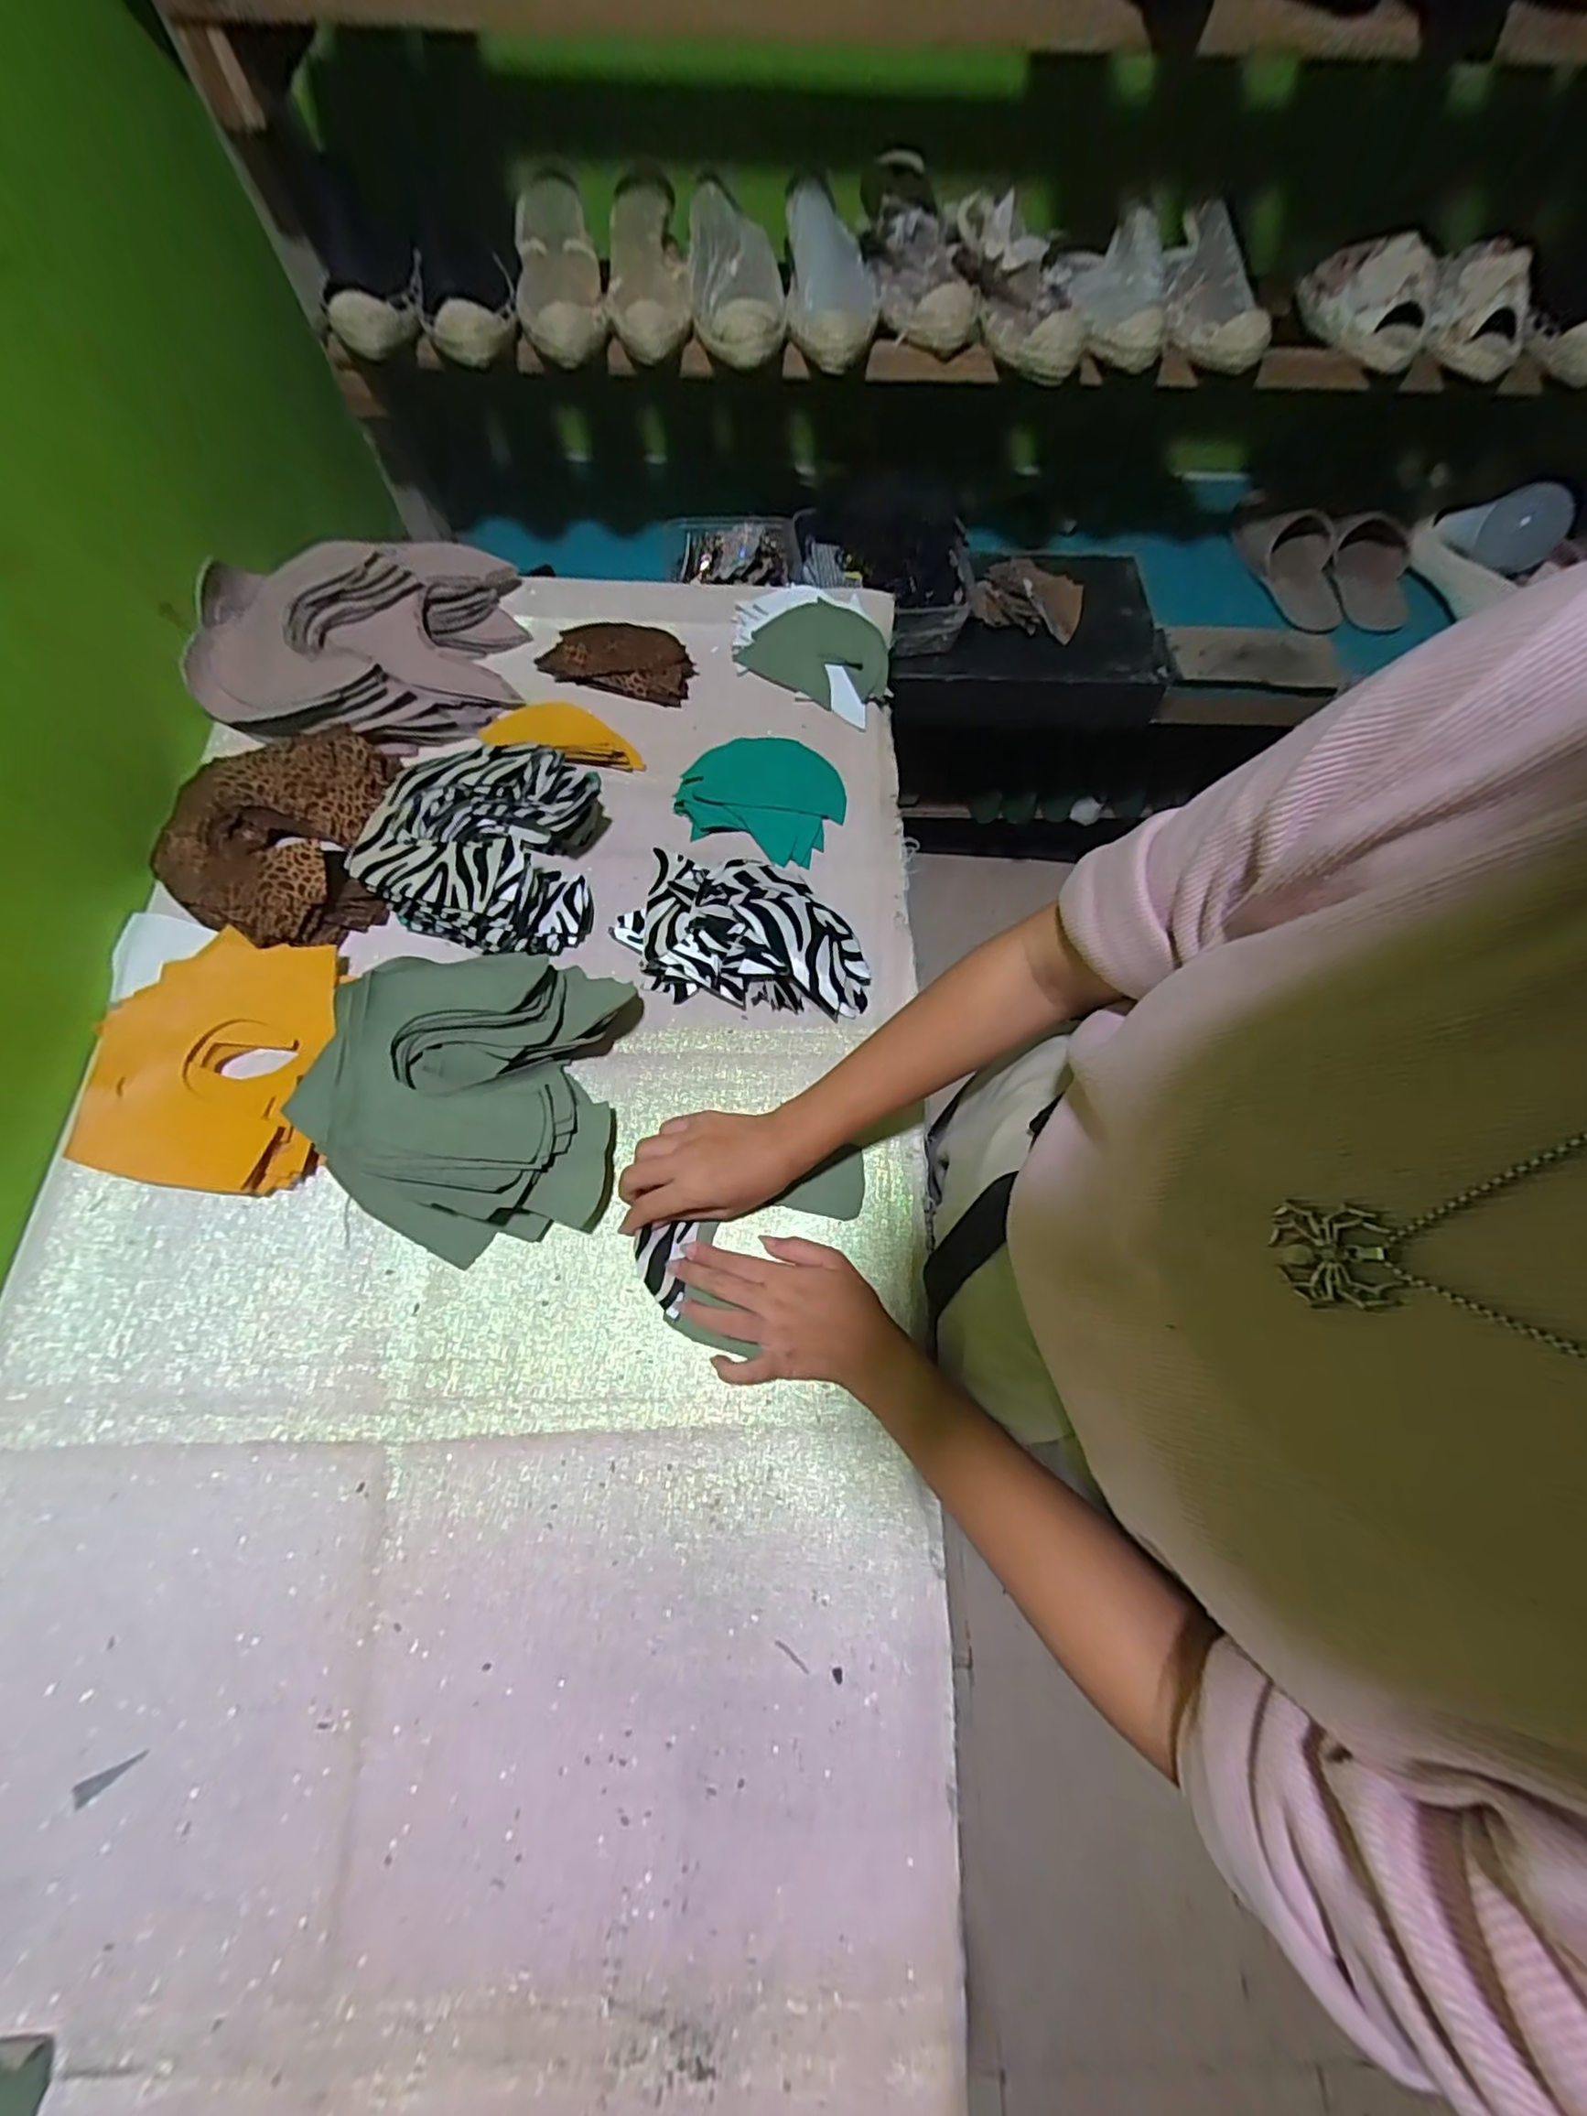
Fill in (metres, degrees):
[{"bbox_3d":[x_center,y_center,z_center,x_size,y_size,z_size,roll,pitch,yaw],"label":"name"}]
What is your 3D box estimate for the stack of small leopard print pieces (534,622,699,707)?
[{"bbox_3d":[-0.166,-0.385,0.652,0.142,0.013,0.082,16,71,3],"label":"stack of small leopard print pieces"}]

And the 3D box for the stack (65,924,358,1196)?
[{"bbox_3d":[-0.414,0.001,0.494,0.146,0.035,0.189,-4,71,-4],"label":"stack"}]

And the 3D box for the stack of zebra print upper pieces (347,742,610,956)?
[{"bbox_3d":[-0.251,-0.173,0.548,0.176,0.055,0.175,6,70,0],"label":"stack of zebra print upper pieces"}]

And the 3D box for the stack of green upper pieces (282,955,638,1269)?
[{"bbox_3d":[-0.229,0.022,0.481,0.199,0.061,0.220,1,70,-2],"label":"stack of green upper pieces"}]

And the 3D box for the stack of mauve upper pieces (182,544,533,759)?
[{"bbox_3d":[-0.393,-0.376,0.610,0.270,0.062,0.195,-5,71,-4],"label":"stack of mauve upper pieces"}]

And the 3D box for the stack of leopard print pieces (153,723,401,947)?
[{"bbox_3d":[-0.424,-0.182,0.559,0.166,0.033,0.192,-4,71,-4],"label":"stack of leopard print pieces"}]

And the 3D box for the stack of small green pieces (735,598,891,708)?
[{"bbox_3d":[0.025,-0.390,0.652,0.135,0.009,0.090,29,92,5],"label":"stack of small green pieces"}]

